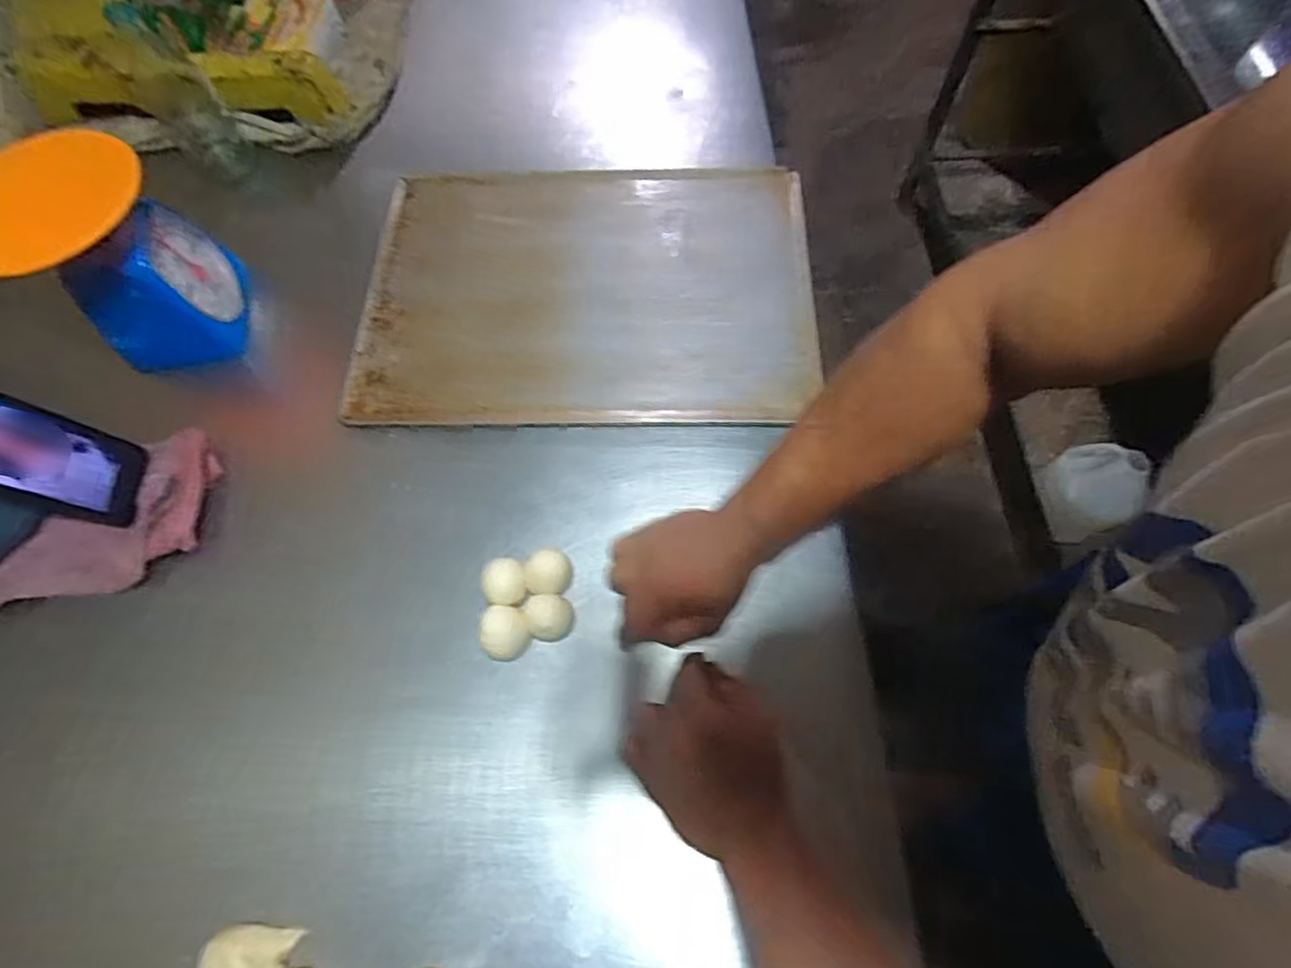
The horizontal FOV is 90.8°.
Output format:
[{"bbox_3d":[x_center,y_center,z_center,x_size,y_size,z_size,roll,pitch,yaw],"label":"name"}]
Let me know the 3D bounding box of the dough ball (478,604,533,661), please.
[{"bbox_3d":[-0.110,0.118,0.504,0.035,0.037,0.040,-21,68,-7],"label":"dough ball"}]

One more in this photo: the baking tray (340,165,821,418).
[{"bbox_3d":[-0.057,-0.199,0.651,0.445,0.016,0.315,0,67,2],"label":"baking tray"}]

